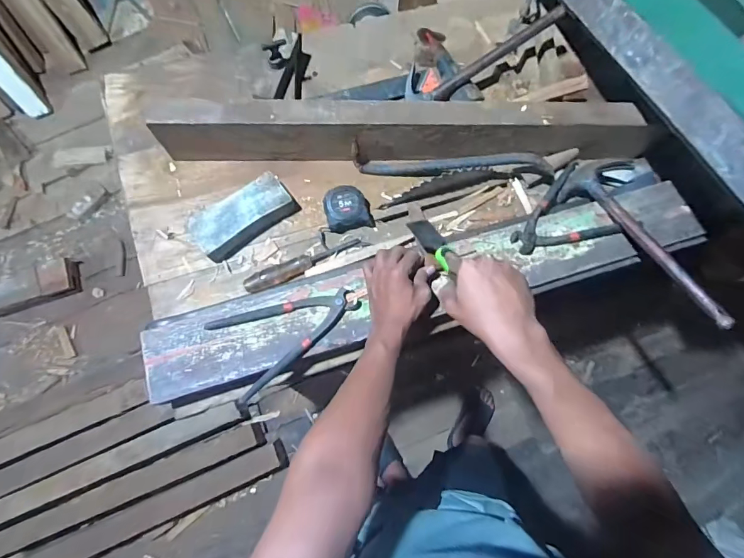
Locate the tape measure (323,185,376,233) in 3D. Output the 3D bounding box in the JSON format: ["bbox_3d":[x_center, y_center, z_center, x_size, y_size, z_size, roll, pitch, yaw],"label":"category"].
[{"bbox_3d":[-0.041,-0.119,0.680,0.076,0.042,0.063,-15,76,-3],"label":"tape measure"}]

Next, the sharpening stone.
[{"bbox_3d":[-0.210,-0.104,0.666,0.171,0.047,0.072,-37,79,-8],"label":"sharpening stone"}]

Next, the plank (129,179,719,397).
[{"bbox_3d":[0.103,0.002,0.633,0.889,0.044,0.130,-16,76,-7],"label":"plank"}]

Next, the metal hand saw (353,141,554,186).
[{"bbox_3d":[0.143,-0.197,0.699,0.353,0.051,0.033,4,76,2],"label":"metal hand saw"}]

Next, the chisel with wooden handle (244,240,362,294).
[{"bbox_3d":[-0.113,-0.028,0.663,0.196,0.031,0.028,-27,77,-6],"label":"chisel with wooden handle"}]

